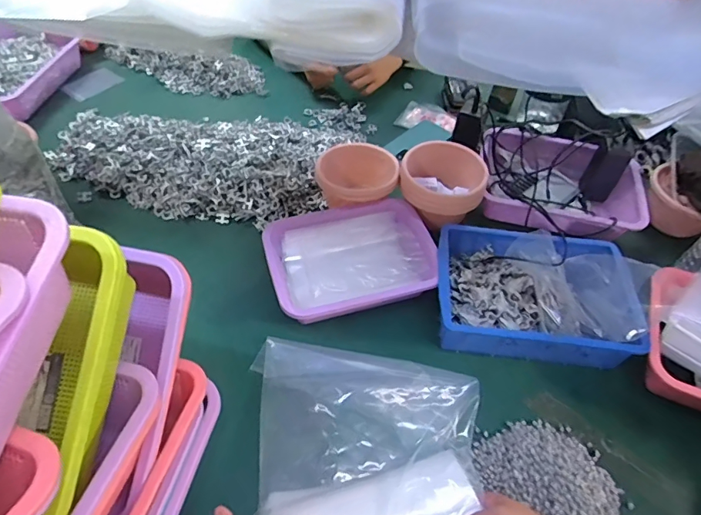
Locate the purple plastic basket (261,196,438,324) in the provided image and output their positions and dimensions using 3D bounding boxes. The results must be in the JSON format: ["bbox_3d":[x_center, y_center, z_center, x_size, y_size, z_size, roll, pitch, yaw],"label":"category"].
[{"bbox_3d":[-0.002,0.004,0.781,0.269,0.070,0.207,-12,53,-14],"label":"purple plastic basket"}]

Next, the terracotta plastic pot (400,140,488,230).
[{"bbox_3d":[0.164,-0.136,0.857,0.159,0.092,0.136,29,54,17],"label":"terracotta plastic pot"}]

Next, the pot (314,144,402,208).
[{"bbox_3d":[0.010,-0.139,0.866,0.152,0.095,0.128,21,53,12],"label":"pot"}]

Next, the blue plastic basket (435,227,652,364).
[{"bbox_3d":[0.290,0.048,0.750,0.299,0.097,0.224,6,51,-1],"label":"blue plastic basket"}]

